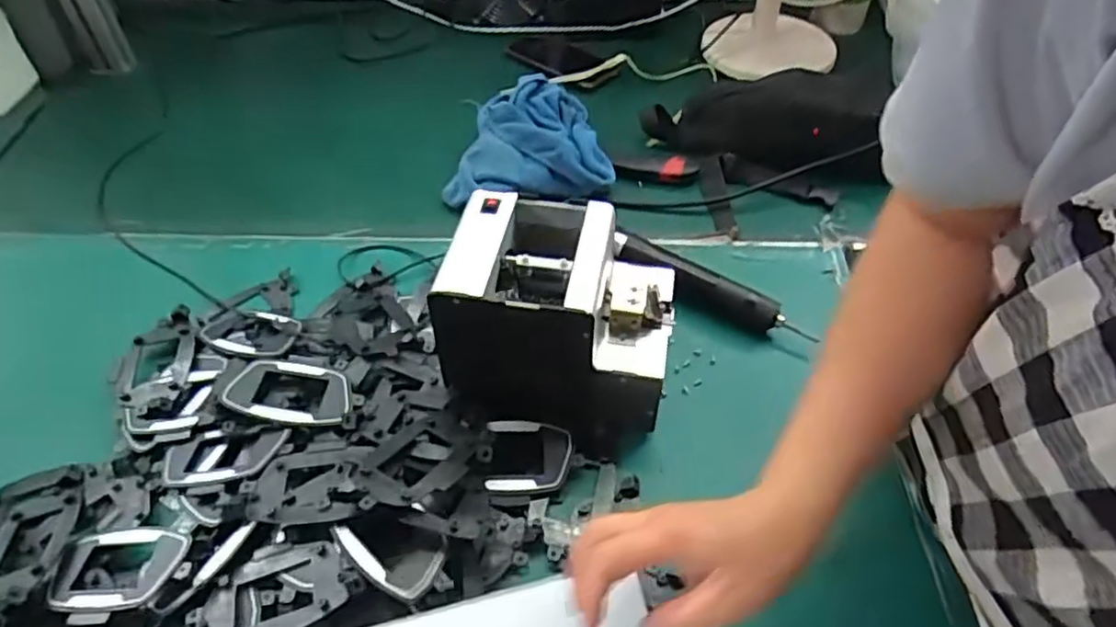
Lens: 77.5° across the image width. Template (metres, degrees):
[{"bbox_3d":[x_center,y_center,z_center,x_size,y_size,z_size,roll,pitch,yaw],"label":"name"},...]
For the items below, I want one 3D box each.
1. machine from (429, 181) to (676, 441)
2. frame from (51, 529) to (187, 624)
[{"bbox_3d":[0.007,0.004,0.581,0.174,0.152,0.137,10,49,10],"label":"machine"},{"bbox_3d":[-0.312,0.186,0.495,0.099,0.026,0.068,0,48,1],"label":"frame"}]

